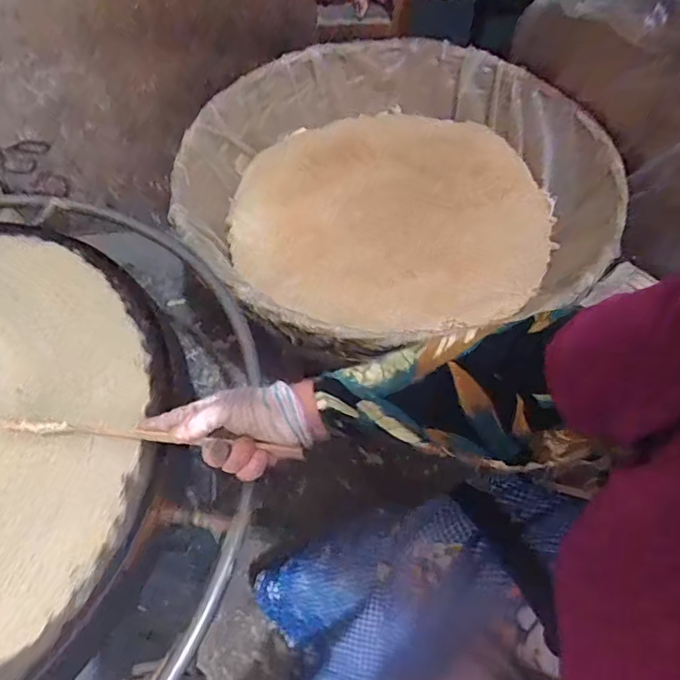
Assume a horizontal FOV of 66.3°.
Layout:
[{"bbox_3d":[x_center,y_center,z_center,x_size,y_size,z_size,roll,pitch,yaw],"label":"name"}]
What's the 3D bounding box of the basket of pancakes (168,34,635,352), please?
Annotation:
[{"bbox_3d":[0.068,-0.278,0.902,0.651,0.199,0.693,-1,58,1],"label":"basket of pancakes"}]

